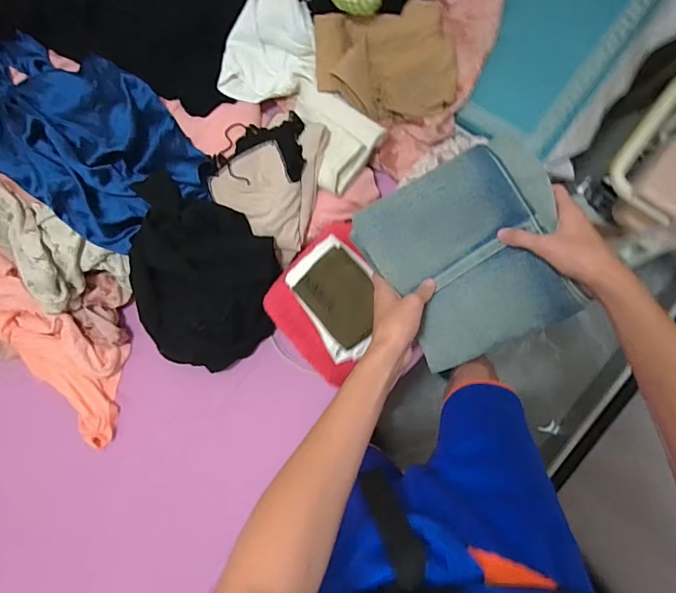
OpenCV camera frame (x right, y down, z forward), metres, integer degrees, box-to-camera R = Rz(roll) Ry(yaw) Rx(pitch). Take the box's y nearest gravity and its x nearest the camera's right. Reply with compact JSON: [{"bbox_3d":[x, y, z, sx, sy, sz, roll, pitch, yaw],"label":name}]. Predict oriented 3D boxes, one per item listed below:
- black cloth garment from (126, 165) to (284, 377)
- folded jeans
[{"bbox_3d":[-0.248,-0.025,0.839,0.252,0.035,0.337,6,108,-9],"label":"black cloth garment"},{"bbox_3d":[0.151,-0.045,0.505,0.199,0.041,0.210,-27,87,4],"label":"folded jeans"}]

